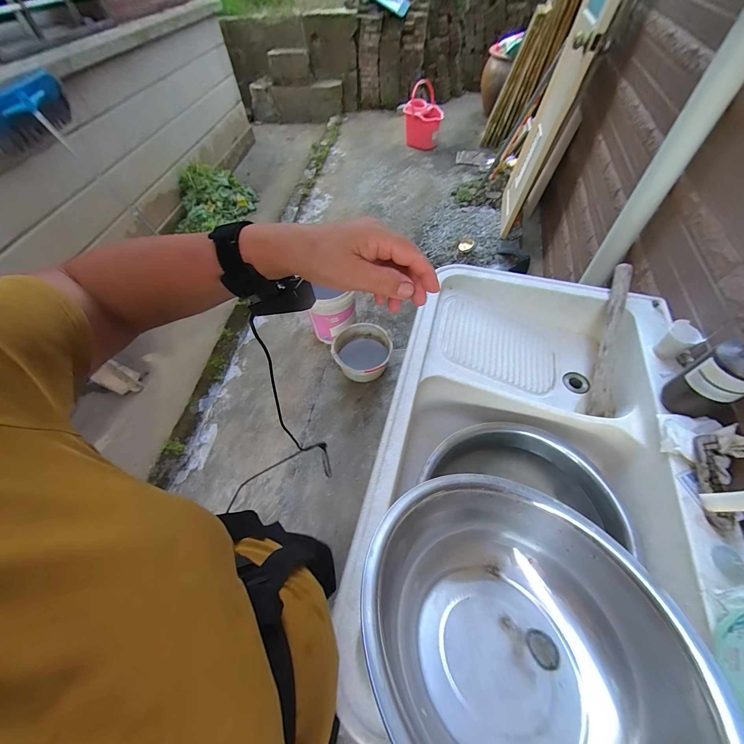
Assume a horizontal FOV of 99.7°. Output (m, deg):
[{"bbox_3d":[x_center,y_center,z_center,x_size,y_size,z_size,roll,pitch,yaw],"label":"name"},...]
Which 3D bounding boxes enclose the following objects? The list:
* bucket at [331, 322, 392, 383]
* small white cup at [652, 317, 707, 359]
[{"bbox_3d":[-0.049,-0.081,1.581,0.271,0.194,0.298,-1,55,2],"label":"bucket"},{"bbox_3d":[0.666,-0.064,0.689,0.056,0.075,0.059,-32,59,-19],"label":"small white cup"}]

